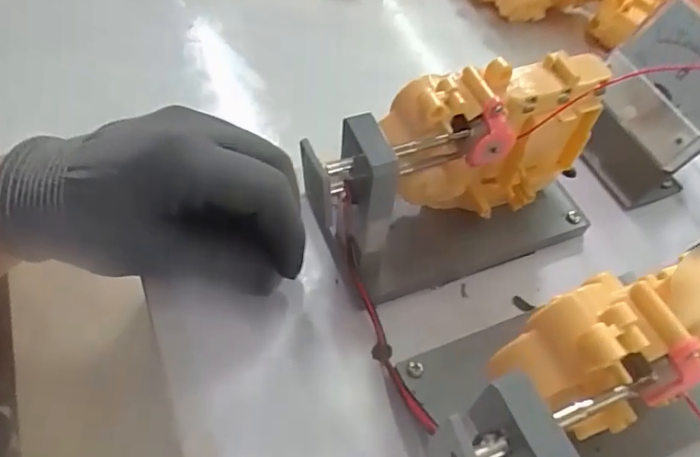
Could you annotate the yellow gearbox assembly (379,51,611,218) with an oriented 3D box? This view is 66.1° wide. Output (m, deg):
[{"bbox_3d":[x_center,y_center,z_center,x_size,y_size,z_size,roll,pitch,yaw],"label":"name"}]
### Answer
[{"bbox_3d":[0.056,-0.033,0.225,0.091,0.079,0.029,-15,59,-14],"label":"yellow gearbox assembly"}]

